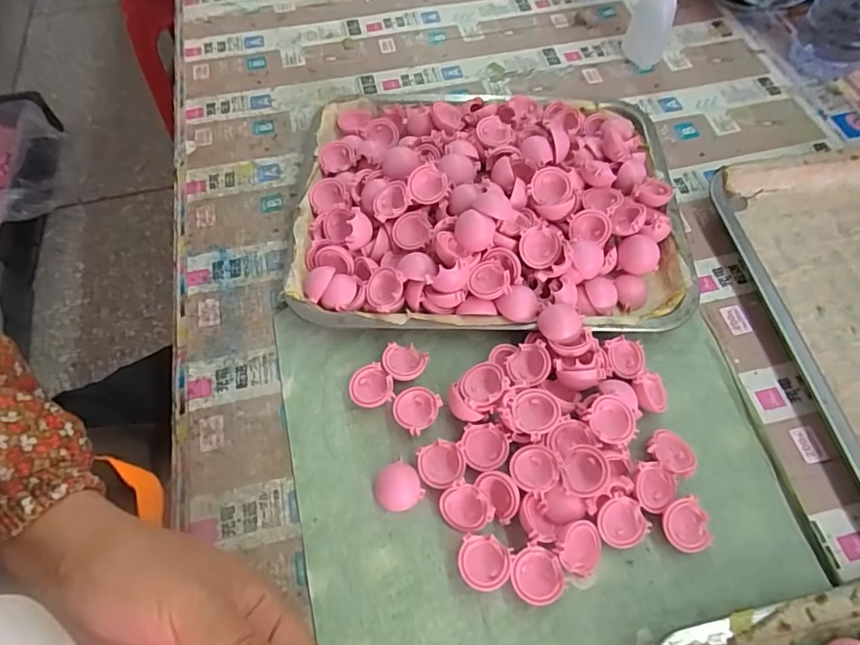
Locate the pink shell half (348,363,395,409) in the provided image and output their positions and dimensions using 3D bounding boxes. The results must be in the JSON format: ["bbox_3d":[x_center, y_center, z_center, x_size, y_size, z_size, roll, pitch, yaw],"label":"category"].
[{"bbox_3d":[-0.039,0.046,0.357,0.028,0.014,0.029,-1,60,1],"label":"pink shell half"}]

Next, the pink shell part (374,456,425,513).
[{"bbox_3d":[-0.021,0.103,0.328,0.028,0.009,0.028,-22,62,-11],"label":"pink shell part"}]

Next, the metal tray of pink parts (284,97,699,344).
[{"bbox_3d":[0.043,-0.101,0.418,0.297,0.053,0.239,1,60,2],"label":"metal tray of pink parts"}]

